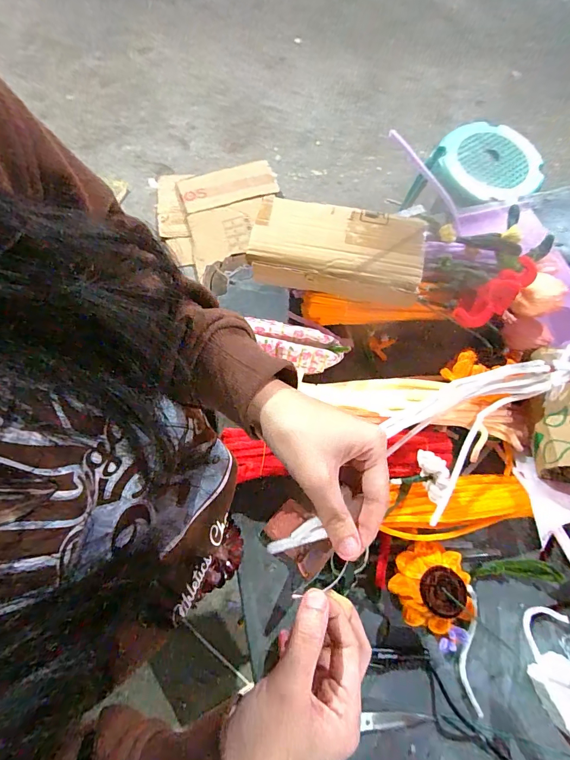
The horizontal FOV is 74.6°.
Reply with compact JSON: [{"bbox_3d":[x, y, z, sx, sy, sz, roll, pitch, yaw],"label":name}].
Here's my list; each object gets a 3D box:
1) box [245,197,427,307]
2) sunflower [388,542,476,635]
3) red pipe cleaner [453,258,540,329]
[{"bbox_3d":[0.067,-0.172,0.497,0.220,0.049,0.120,11,75,2],"label":"box"},{"bbox_3d":[0.180,0.246,0.439,0.090,0.046,0.094,0,75,-1],"label":"sunflower"},{"bbox_3d":[0.255,-0.107,0.457,0.046,0.071,0.098,43,78,10],"label":"red pipe cleaner"}]

